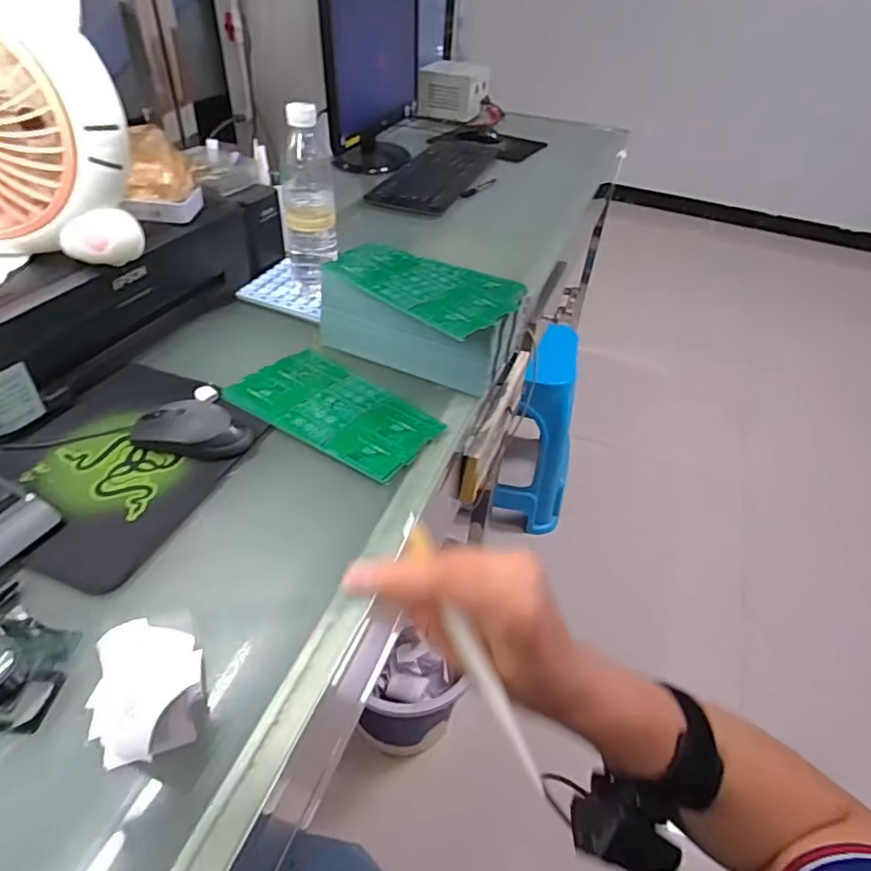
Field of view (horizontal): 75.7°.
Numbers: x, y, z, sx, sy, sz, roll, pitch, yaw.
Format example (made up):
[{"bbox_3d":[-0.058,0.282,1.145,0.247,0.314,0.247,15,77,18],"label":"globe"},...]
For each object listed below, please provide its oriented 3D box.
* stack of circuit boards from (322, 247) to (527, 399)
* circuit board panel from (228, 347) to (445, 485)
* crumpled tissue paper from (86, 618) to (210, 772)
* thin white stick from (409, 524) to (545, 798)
[{"bbox_3d":[-0.018,-0.144,0.679,0.219,0.093,0.127,27,46,22],"label":"stack of circuit boards"},{"bbox_3d":[-0.110,-0.030,0.617,0.222,0.006,0.124,27,46,22],"label":"circuit board panel"},{"bbox_3d":[-0.193,0.165,0.374,0.069,0.032,0.101,-10,44,-17],"label":"crumpled tissue paper"},{"bbox_3d":[0.019,0.107,0.271,0.011,0.008,0.136,-23,83,-28],"label":"thin white stick"}]

